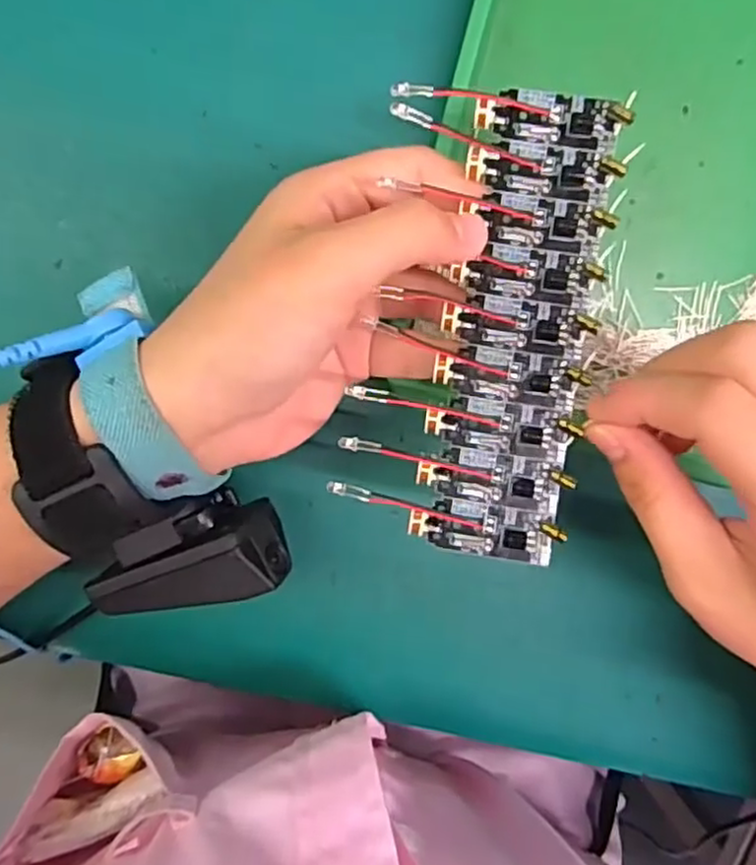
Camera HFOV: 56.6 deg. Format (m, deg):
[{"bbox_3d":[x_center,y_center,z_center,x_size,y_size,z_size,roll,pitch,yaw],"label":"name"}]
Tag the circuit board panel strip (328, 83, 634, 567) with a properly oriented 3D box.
[{"bbox_3d":[0.031,-0.033,0.210,0.066,0.010,0.137,9,91,-5],"label":"circuit board panel strip"}]

